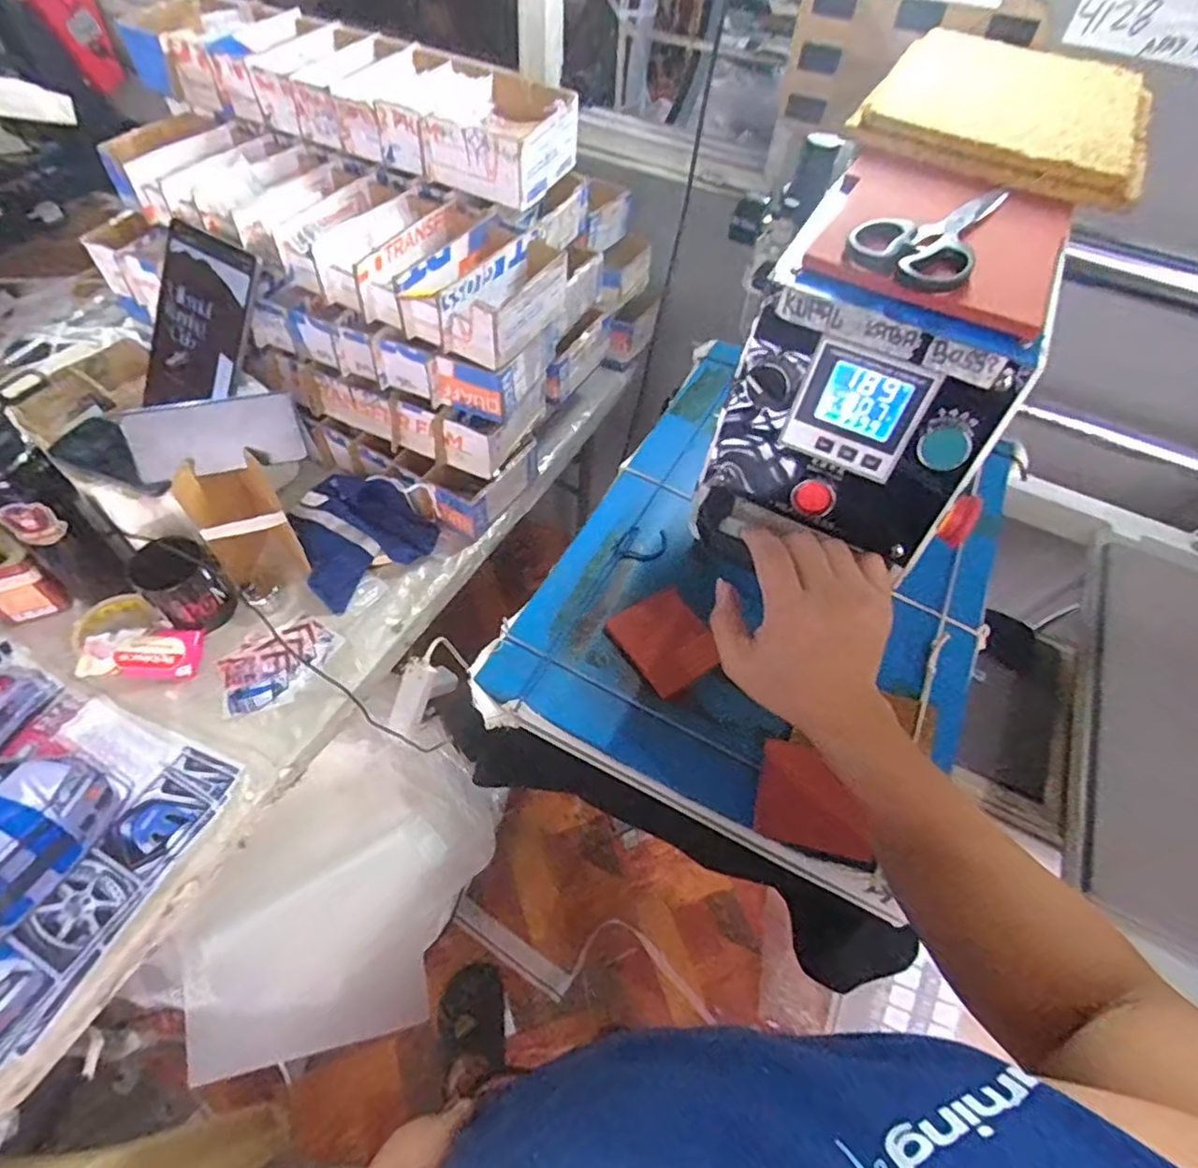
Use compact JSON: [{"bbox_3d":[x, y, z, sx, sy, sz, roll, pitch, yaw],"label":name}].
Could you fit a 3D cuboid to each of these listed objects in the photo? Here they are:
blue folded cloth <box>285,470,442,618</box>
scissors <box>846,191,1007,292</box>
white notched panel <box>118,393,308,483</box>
[{"bbox_3d":[-0.317,-0.069,0.843,0.169,0.070,0.146,-32,63,-25],"label":"blue folded cloth"},{"bbox_3d":[0.207,-0.227,0.397,0.068,0.014,0.163,27,56,14],"label":"scissors"},{"bbox_3d":[-0.417,-0.161,0.699,0.166,0.075,0.011,-15,27,-19],"label":"white notched panel"}]

